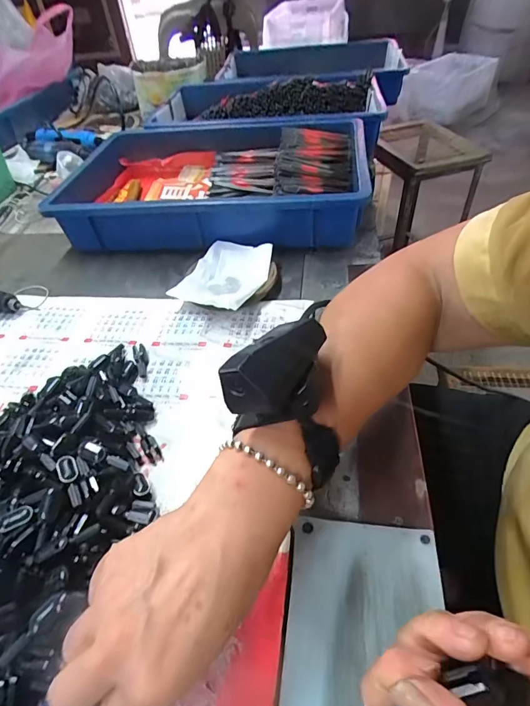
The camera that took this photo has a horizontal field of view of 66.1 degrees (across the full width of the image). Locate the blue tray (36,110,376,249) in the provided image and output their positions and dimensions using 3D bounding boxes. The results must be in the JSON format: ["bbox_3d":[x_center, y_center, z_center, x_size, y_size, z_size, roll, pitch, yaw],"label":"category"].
[{"bbox_3d":[-0.069,-0.274,0.634,0.430,0.080,0.323,3,47,9],"label":"blue tray"}]

